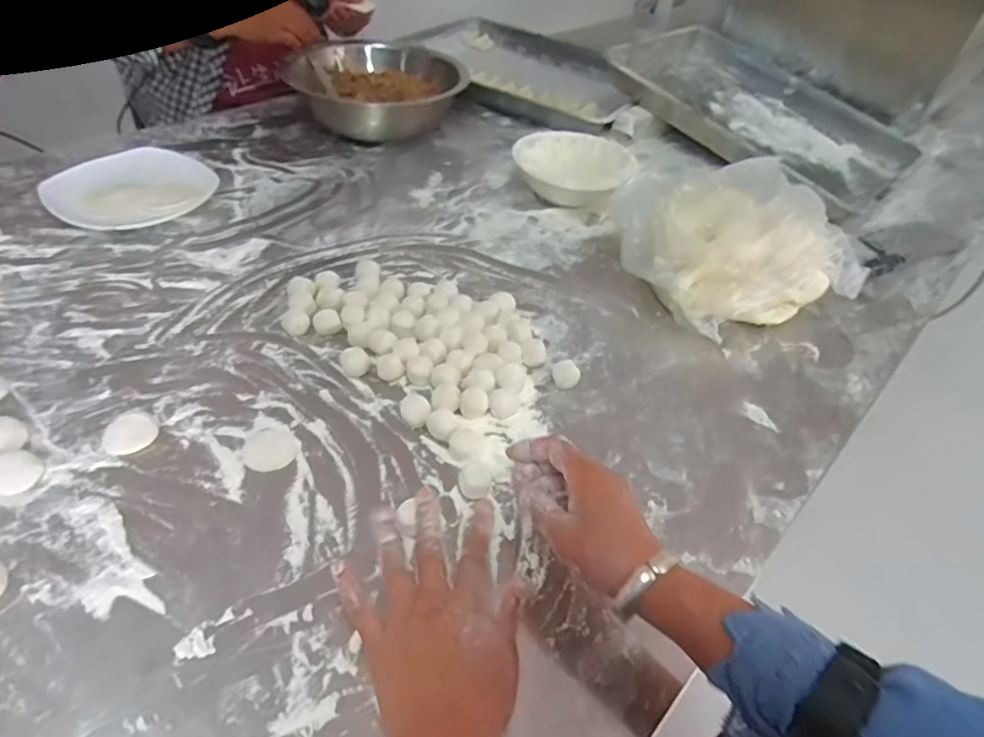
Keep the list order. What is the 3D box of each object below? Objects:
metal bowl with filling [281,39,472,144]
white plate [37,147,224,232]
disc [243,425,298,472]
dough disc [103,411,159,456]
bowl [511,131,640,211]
[{"bbox_3d":[-0.172,-0.440,0.915,0.248,0.087,0.196,3,46,-5],"label":"metal bowl with filling"},{"bbox_3d":[-0.446,-0.222,0.722,0.169,0.022,0.169,28,49,18],"label":"white plate"},{"bbox_3d":[-0.184,0.066,0.483,0.041,0.004,0.045,4,46,-4],"label":"disc"},{"bbox_3d":[-0.298,0.053,0.479,0.039,0.004,0.041,4,46,-4],"label":"dough disc"},{"bbox_3d":[0.106,-0.268,0.807,0.156,0.059,0.154,4,46,-4],"label":"bowl"}]

